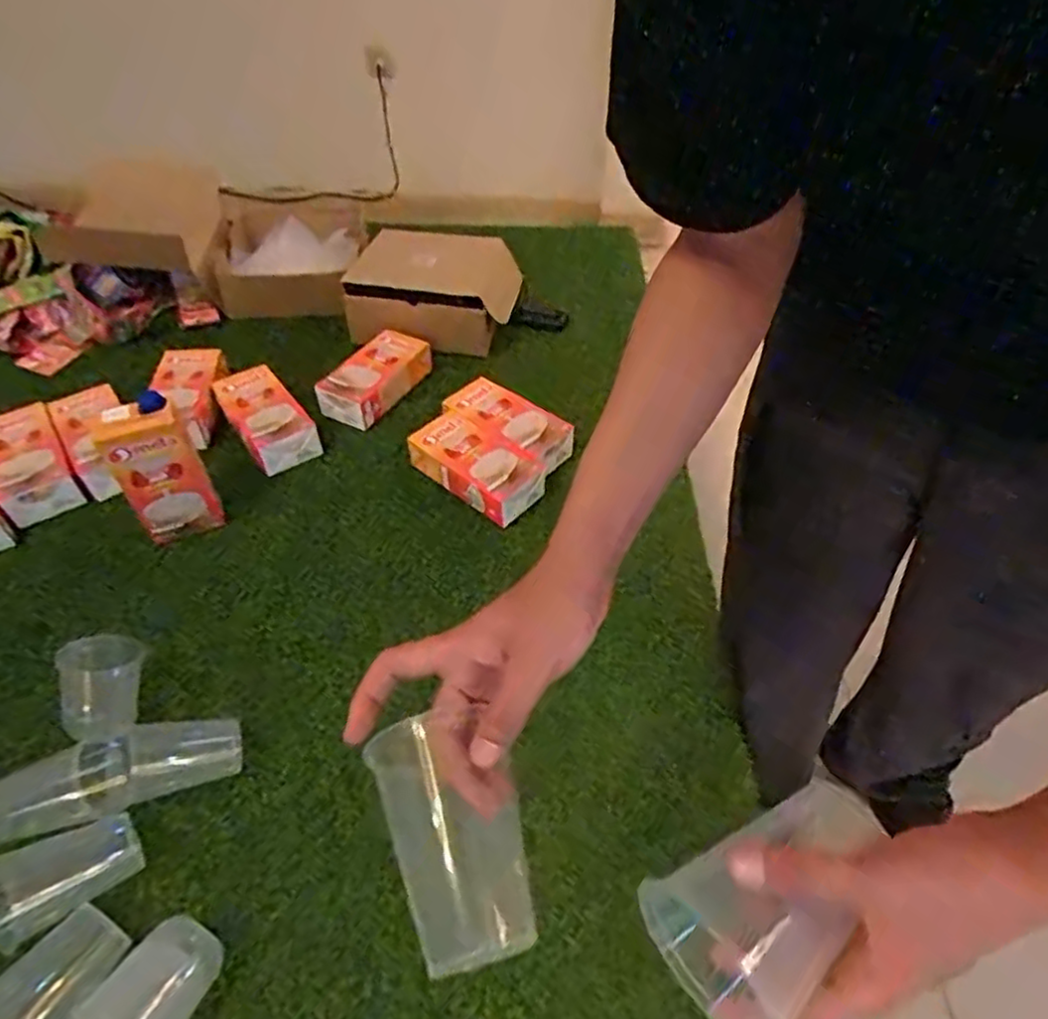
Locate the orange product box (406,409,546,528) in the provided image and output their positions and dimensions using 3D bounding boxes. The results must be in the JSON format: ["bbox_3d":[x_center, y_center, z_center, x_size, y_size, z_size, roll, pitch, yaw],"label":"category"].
[{"bbox_3d":[-0.072,-0.064,1.032,0.201,0.069,0.102,35,56,27],"label":"orange product box"}]

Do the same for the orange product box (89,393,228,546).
[{"bbox_3d":[-0.479,-0.042,0.906,0.100,0.213,0.056,-30,55,-26],"label":"orange product box"}]

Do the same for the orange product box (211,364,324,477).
[{"bbox_3d":[-0.418,-0.149,1.098,0.107,0.083,0.189,-31,55,-26],"label":"orange product box"}]

